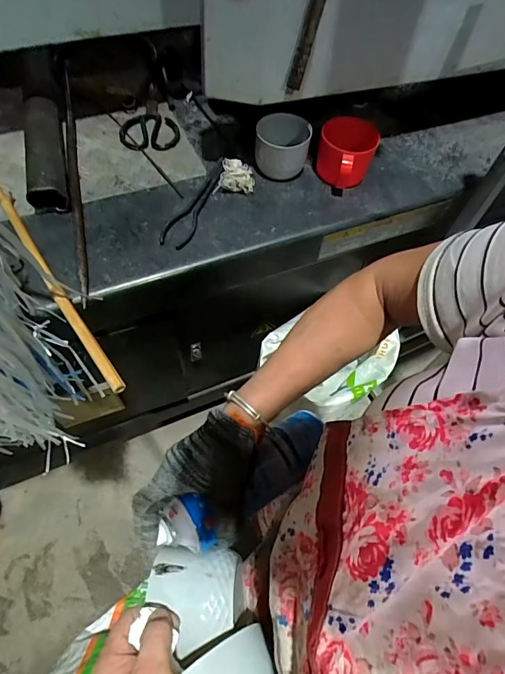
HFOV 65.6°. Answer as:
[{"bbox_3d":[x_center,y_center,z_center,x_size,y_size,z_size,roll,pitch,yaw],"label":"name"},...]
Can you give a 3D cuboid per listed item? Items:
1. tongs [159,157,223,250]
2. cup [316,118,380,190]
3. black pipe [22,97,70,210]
[{"bbox_3d":[-0.103,-0.259,0.733,0.051,0.017,0.248,16,61,5],"label":"tongs"},{"bbox_3d":[0.180,-0.359,0.756,0.103,0.099,0.122,16,61,5],"label":"cup"},{"bbox_3d":[-0.390,-0.350,0.736,0.062,0.067,0.285,-13,62,-12],"label":"black pipe"}]

